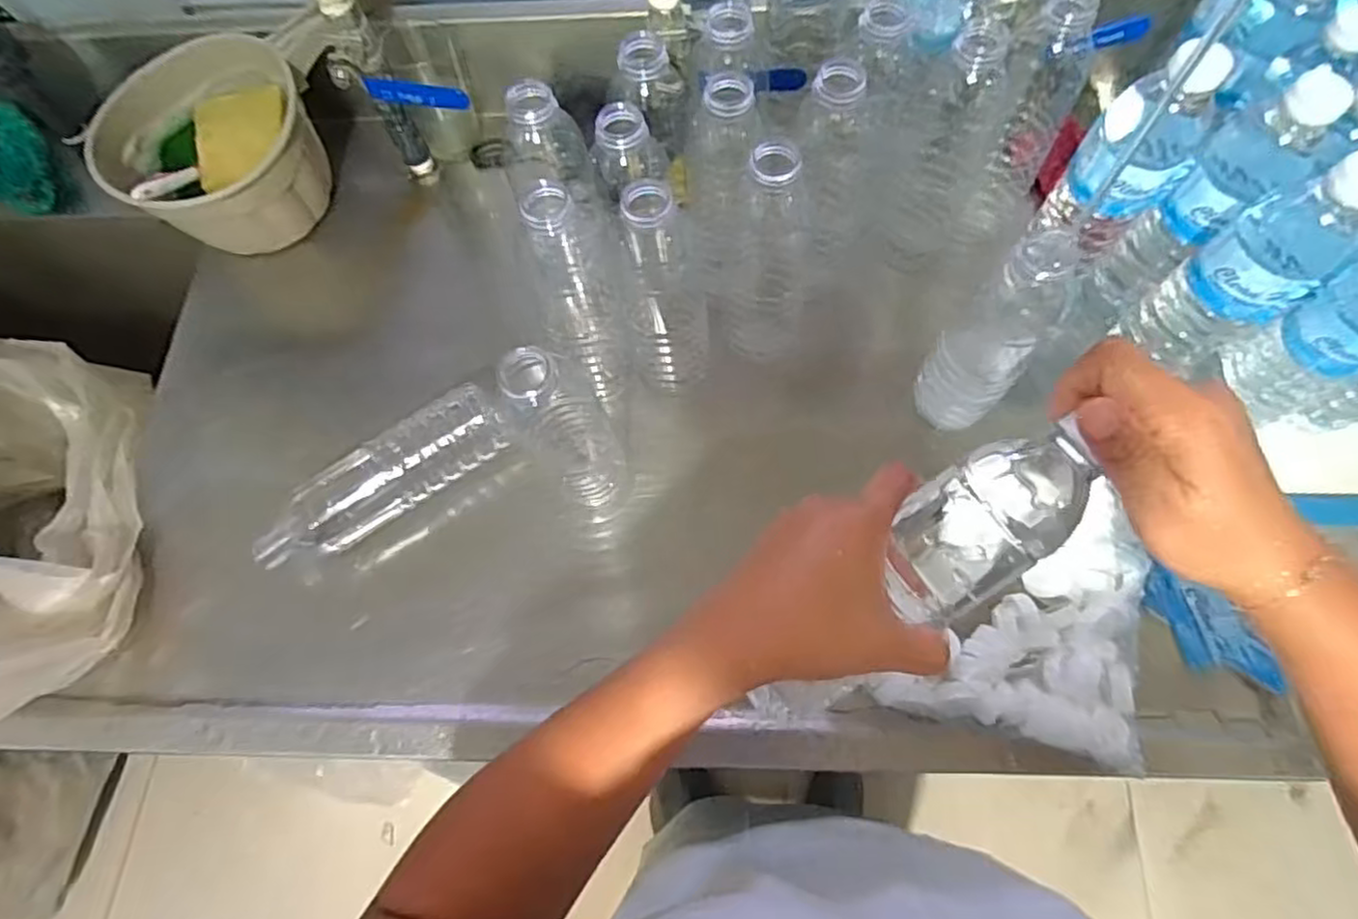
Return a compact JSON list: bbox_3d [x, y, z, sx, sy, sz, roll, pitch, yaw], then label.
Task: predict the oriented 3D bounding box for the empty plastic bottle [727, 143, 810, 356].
[{"bbox_3d":[0.066,-0.149,0.505,0.052,0.195,0.064,5,69,5],"label":"empty plastic bottle"}]

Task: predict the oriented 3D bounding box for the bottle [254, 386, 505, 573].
[{"bbox_3d":[-0.229,0.016,0.548,0.204,0.072,0.059,-30,70,-9],"label":"bottle"}]

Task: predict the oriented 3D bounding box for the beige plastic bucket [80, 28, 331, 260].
[{"bbox_3d":[-0.406,-0.270,0.621,0.178,0.094,0.163,-1,68,3],"label":"beige plastic bucket"}]

